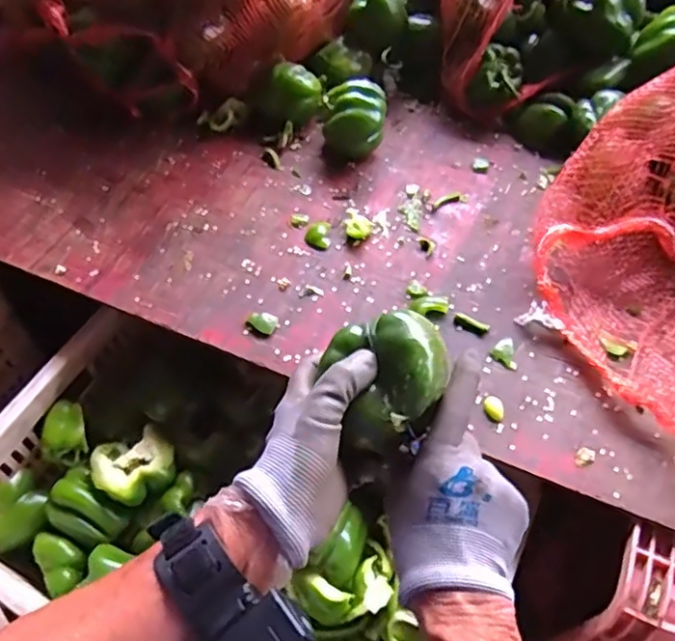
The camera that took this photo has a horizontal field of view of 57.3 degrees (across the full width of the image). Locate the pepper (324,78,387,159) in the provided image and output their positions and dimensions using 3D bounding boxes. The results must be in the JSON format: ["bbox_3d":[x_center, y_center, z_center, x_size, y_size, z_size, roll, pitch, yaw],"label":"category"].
[{"bbox_3d":[0.019,-0.241,0.751,0.076,0.077,0.065,8,57,4],"label":"pepper"}]

